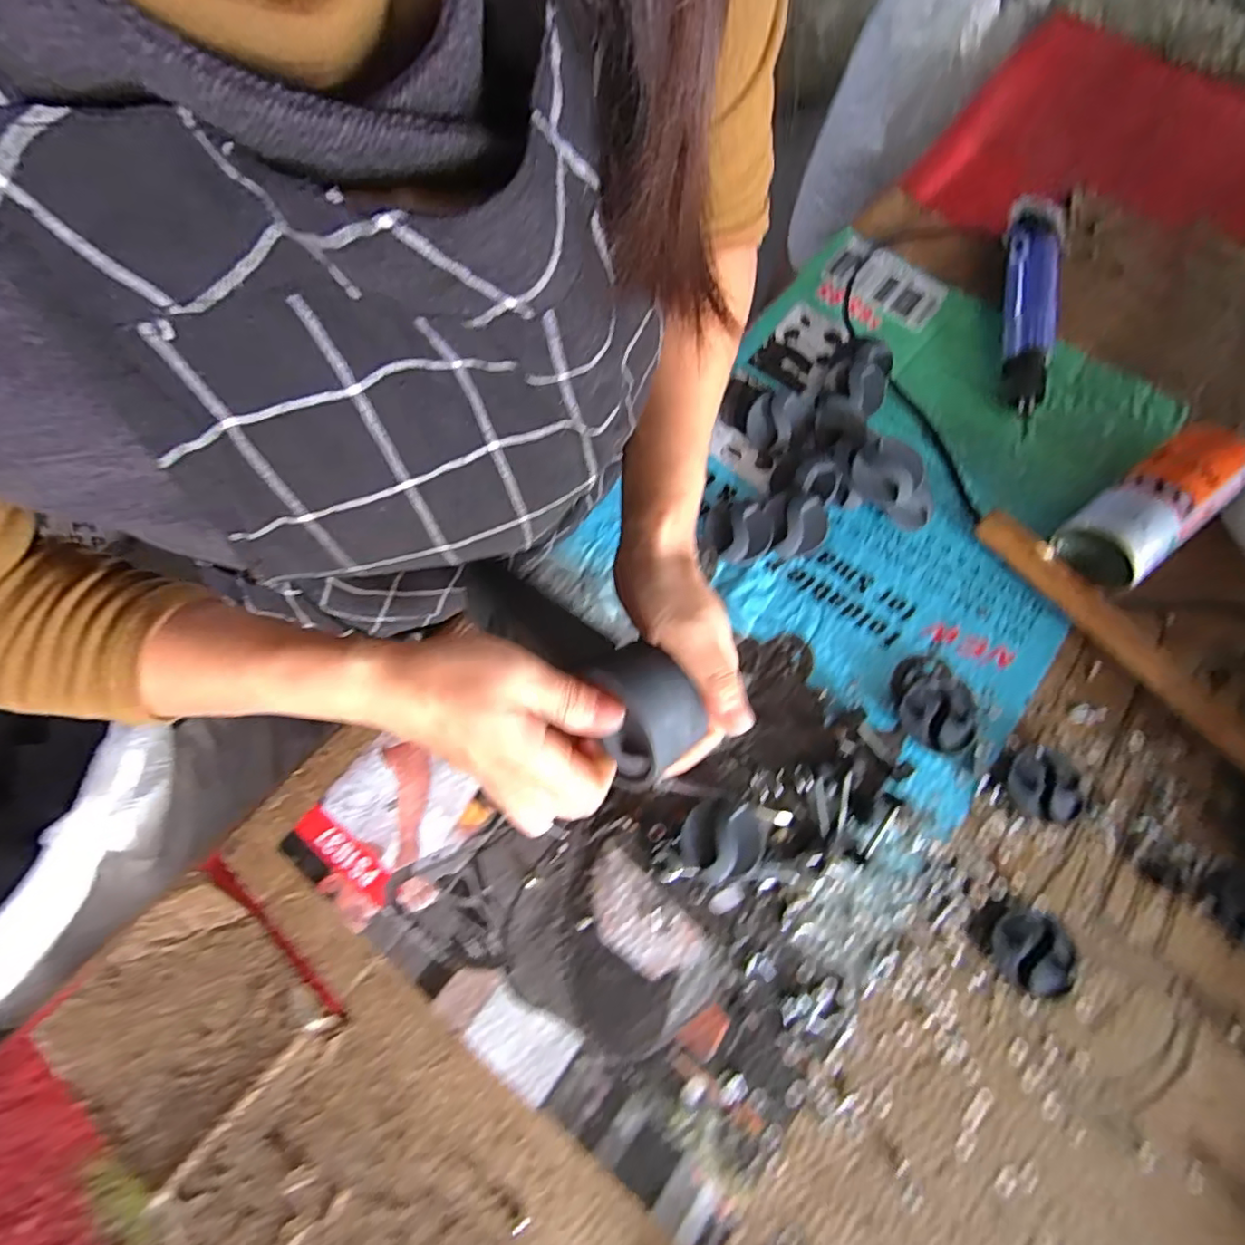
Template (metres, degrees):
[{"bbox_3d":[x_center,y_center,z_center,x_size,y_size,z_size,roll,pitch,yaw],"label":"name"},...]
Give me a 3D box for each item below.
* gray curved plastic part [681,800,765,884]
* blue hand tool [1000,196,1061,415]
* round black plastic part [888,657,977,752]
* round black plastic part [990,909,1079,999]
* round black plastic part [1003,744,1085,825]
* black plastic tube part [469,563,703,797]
[{"bbox_3d":[0.071,0.153,0.421,0.058,0.025,0.052,-13,72,-5],"label":"gray curved plastic part"},{"bbox_3d":[0.395,-0.306,0.582,0.055,0.042,0.244,14,72,5],"label":"blue hand tool"},{"bbox_3d":[0.240,0.062,0.461,0.061,0.020,0.074,-11,72,-4],"label":"round black plastic part"},{"bbox_3d":[0.280,0.226,0.407,0.050,0.020,0.054,0,71,0],"label":"round black plastic part"},{"bbox_3d":[0.315,0.120,0.443,0.058,0.022,0.051,27,73,9],"label":"round black plastic part"},{"bbox_3d":[-0.025,0.016,0.322,0.155,0.039,0.063,34,73,33],"label":"black plastic tube part"}]

